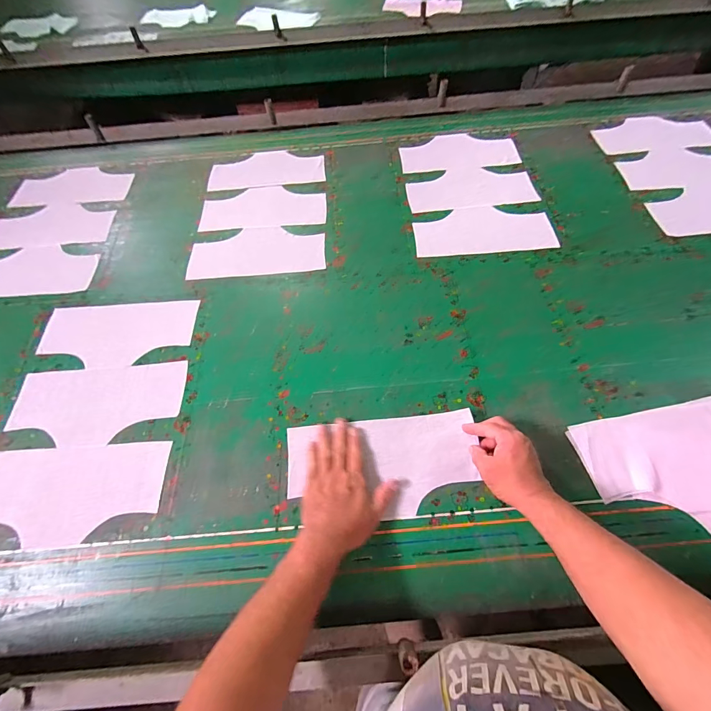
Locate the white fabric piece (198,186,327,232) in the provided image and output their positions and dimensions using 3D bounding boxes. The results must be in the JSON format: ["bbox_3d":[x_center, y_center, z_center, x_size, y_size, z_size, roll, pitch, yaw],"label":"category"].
[{"bbox_3d":[-0.226,-0.372,0.889,0.301,0.008,0.157,-4,59,0],"label":"white fabric piece"}]

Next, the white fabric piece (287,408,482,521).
[{"bbox_3d":[0.040,0.175,0.569,0.297,0.018,0.149,-6,62,2],"label":"white fabric piece"}]

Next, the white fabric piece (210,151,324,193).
[{"bbox_3d":[-0.237,-0.507,0.964,0.304,0.009,0.141,-4,59,0],"label":"white fabric piece"}]

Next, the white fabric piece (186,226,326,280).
[{"bbox_3d":[-0.221,-0.238,0.808,0.299,0.006,0.147,-5,59,-1],"label":"white fabric piece"}]

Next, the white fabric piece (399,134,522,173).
[{"bbox_3d":[0.274,-0.549,0.958,0.303,0.007,0.149,-3,59,0],"label":"white fabric piece"}]

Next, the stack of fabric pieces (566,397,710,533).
[{"bbox_3d":[0.531,0.178,0.524,0.346,0.015,0.223,-9,59,-3],"label":"stack of fabric pieces"}]

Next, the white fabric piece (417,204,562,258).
[{"bbox_3d":[0.288,-0.288,0.813,0.305,0.005,0.145,-3,59,1],"label":"white fabric piece"}]

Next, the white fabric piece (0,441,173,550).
[{"bbox_3d":[-0.453,0.214,0.560,0.298,0.005,0.144,-3,59,0],"label":"white fabric piece"}]

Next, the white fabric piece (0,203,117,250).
[{"bbox_3d":[-0.739,-0.316,0.866,0.295,0.008,0.136,-3,59,0],"label":"white fabric piece"}]

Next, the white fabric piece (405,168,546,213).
[{"bbox_3d":[0.284,-0.417,0.888,0.306,0.007,0.149,-4,59,0],"label":"white fabric piece"}]

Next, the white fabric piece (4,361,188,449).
[{"bbox_3d":[-0.460,0.084,0.633,0.302,0.007,0.146,-3,59,0],"label":"white fabric piece"}]

